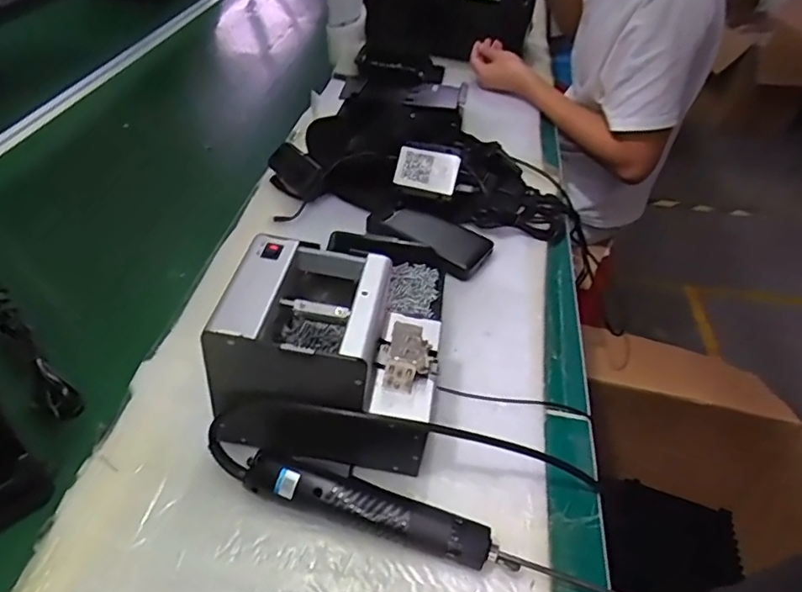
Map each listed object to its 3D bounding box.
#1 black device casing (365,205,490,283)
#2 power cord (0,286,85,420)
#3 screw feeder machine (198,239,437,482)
[{"bbox_3d":[0.031,-0.073,0.741,0.158,0.026,0.075,24,44,20],"label":"black device casing"},{"bbox_3d":[-0.370,0.051,0.578,0.025,0.027,0.214,-30,52,-34],"label":"power cord"},{"bbox_3d":[-0.056,0.051,0.509,0.171,0.147,0.134,10,41,5],"label":"screw feeder machine"}]

